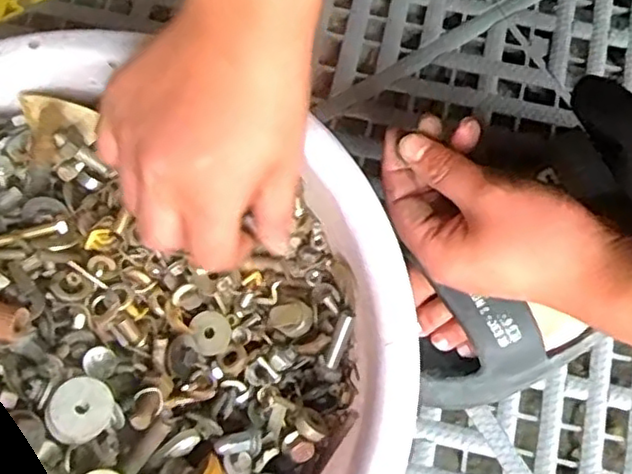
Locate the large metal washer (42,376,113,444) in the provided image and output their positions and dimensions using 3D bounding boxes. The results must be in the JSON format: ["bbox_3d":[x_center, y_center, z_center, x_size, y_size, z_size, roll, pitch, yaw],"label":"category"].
[{"bbox_3d":[-0.115,0.084,0.324,0.031,0.004,0.029,5,67,-11],"label":"large metal washer"}]

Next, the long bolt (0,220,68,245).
[{"bbox_3d":[-0.156,-0.001,0.356,0.044,0.004,0.006,-14,74,-18],"label":"long bolt"}]

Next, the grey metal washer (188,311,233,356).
[{"bbox_3d":[-0.060,0.054,0.375,0.023,0.004,0.024,1,72,-2],"label":"grey metal washer"}]

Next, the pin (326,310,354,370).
[{"bbox_3d":[0.014,0.059,0.382,0.008,0.005,0.036,18,97,4],"label":"pin"}]

